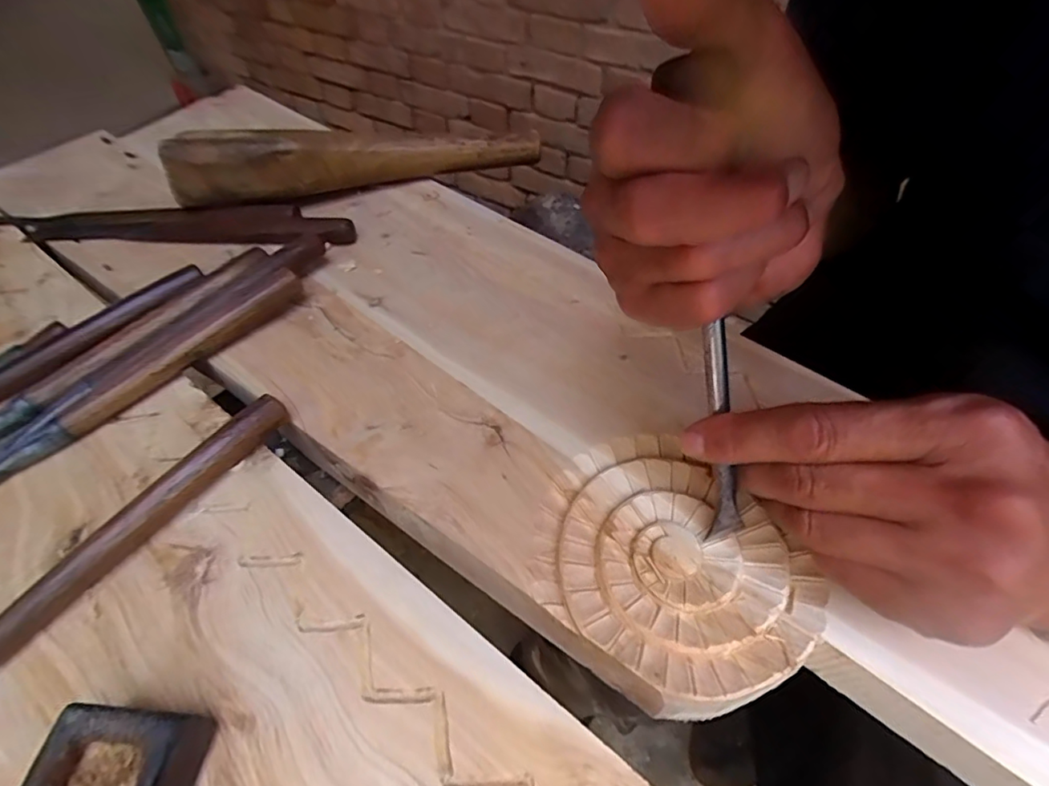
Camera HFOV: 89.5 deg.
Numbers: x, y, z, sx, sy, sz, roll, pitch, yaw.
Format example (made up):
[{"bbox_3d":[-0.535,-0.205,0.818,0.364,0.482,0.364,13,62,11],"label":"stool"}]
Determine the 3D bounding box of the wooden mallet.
[{"bbox_3d":[-0.124,-0.186,0.413,0.270,0.054,0.043,-15,50,-12],"label":"wooden mallet"}]

